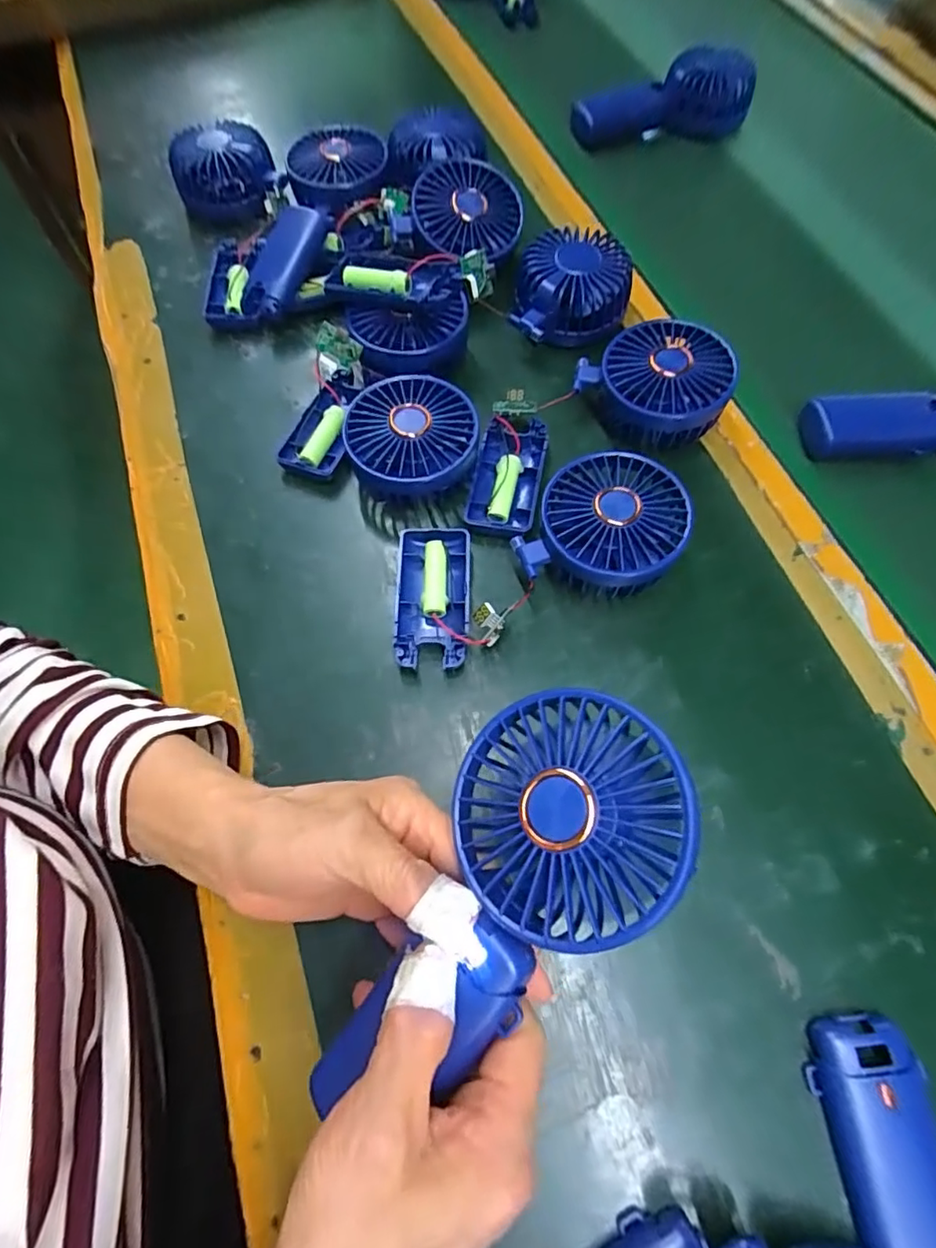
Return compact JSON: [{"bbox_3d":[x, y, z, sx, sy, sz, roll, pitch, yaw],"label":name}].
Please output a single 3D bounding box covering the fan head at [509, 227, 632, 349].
[{"bbox_3d":[0.080,-0.253,0.428,0.085,0.045,0.092,10,67,5],"label":"fan head"}]

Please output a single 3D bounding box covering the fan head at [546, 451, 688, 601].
[{"bbox_3d":[0.088,-0.060,0.348,0.085,0.047,0.088,0,66,1],"label":"fan head"}]

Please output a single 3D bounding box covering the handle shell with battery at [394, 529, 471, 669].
[{"bbox_3d":[-0.022,-0.016,0.347,0.045,0.016,0.092,0,66,1],"label":"handle shell with battery"}]

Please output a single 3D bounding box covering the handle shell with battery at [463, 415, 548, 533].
[{"bbox_3d":[0.027,-0.102,0.384,0.044,0.016,0.091,10,67,5],"label":"handle shell with battery"}]

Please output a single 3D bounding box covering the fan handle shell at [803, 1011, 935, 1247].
[{"bbox_3d":[0.181,0.224,0.241,0.045,0.016,0.091,-6,66,-1],"label":"fan handle shell"}]

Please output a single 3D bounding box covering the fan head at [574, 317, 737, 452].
[{"bbox_3d":[0.128,-0.165,0.386,0.084,0.046,0.095,-42,72,-15],"label":"fan head"}]

